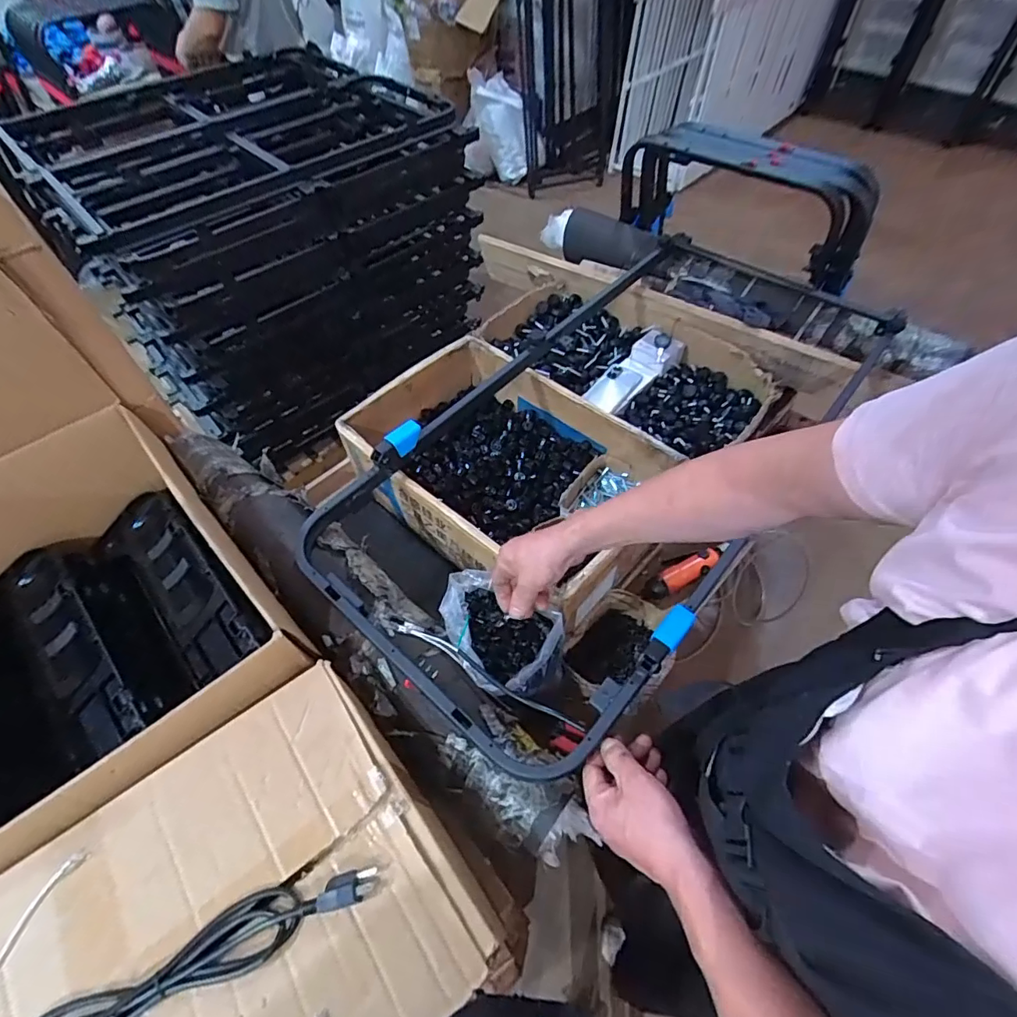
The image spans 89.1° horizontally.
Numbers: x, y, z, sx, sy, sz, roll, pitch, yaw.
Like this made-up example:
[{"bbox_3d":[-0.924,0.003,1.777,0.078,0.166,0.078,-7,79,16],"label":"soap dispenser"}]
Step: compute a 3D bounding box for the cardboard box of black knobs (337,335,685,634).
[{"bbox_3d":[-0.006,-0.073,0.936,0.519,0.147,0.356,36,63,24],"label":"cardboard box of black knobs"}]

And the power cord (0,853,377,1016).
[{"bbox_3d":[-0.331,0.369,0.467,0.386,0.023,0.160,-24,57,-14],"label":"power cord"}]

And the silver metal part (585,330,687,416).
[{"bbox_3d":[0.263,-0.292,1.096,0.223,0.034,0.093,-41,62,-5],"label":"silver metal part"}]

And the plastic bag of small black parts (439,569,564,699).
[{"bbox_3d":[-0.019,0.176,0.705,0.185,0.078,0.130,29,61,21],"label":"plastic bag of small black parts"}]

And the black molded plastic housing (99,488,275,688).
[{"bbox_3d":[-0.513,0.108,0.849,0.394,0.080,0.148,36,91,27],"label":"black molded plastic housing"}]

